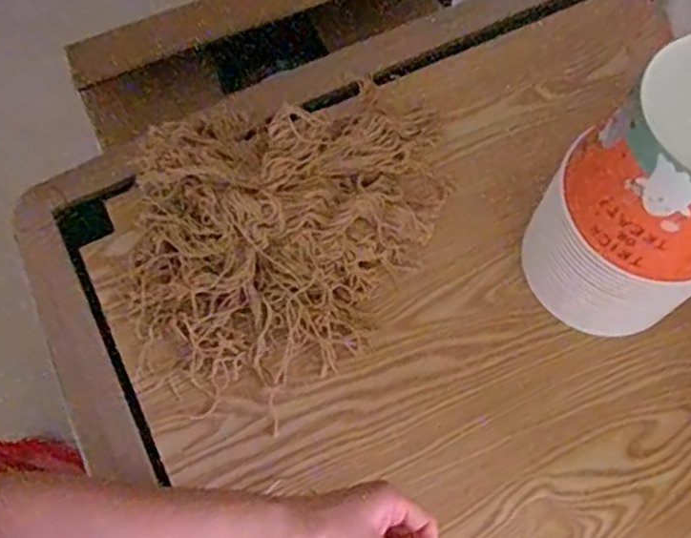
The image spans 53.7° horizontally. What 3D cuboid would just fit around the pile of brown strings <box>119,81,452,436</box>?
[{"bbox_3d":[-0.067,-0.045,0.701,0.329,0.062,0.337,2,68,0],"label":"pile of brown strings"}]

